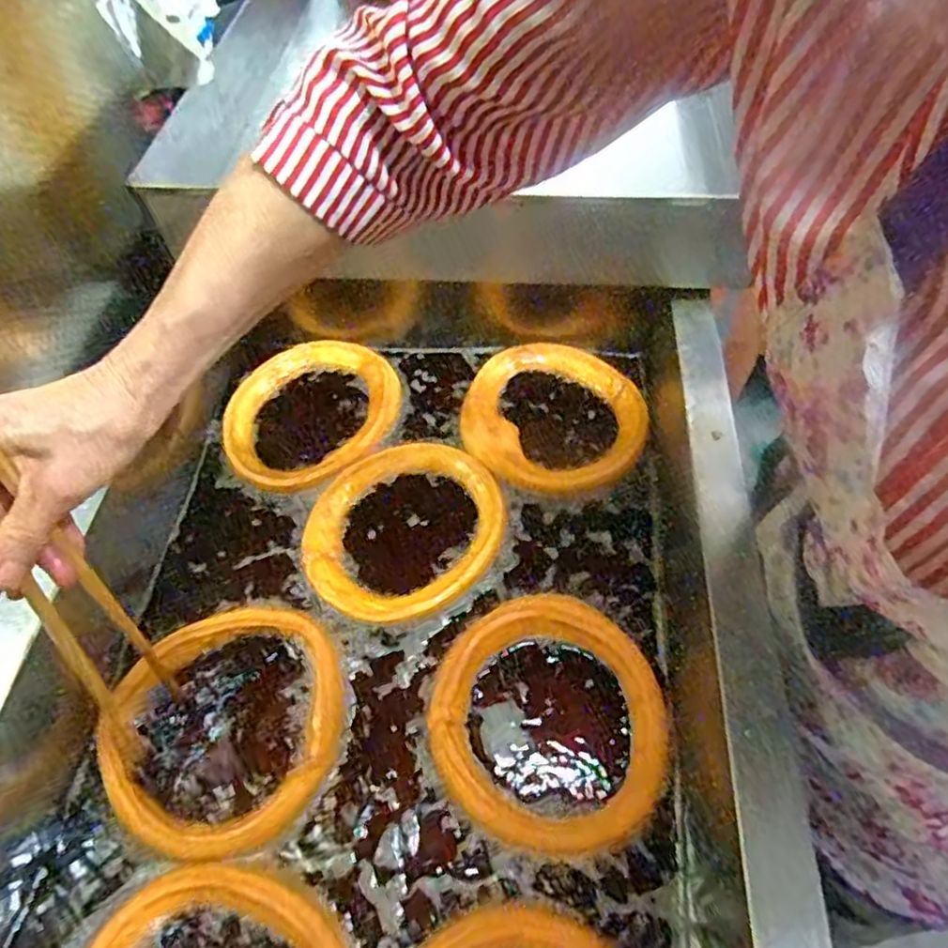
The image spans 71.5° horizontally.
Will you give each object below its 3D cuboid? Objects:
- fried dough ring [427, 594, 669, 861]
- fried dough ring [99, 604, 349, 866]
[{"bbox_3d":[0.059,0.189,0.520,0.185,0.024,0.190,-1,55,2],"label":"fried dough ring"},{"bbox_3d":[-0.196,0.197,0.529,0.190,0.018,0.181,-1,55,2],"label":"fried dough ring"}]

